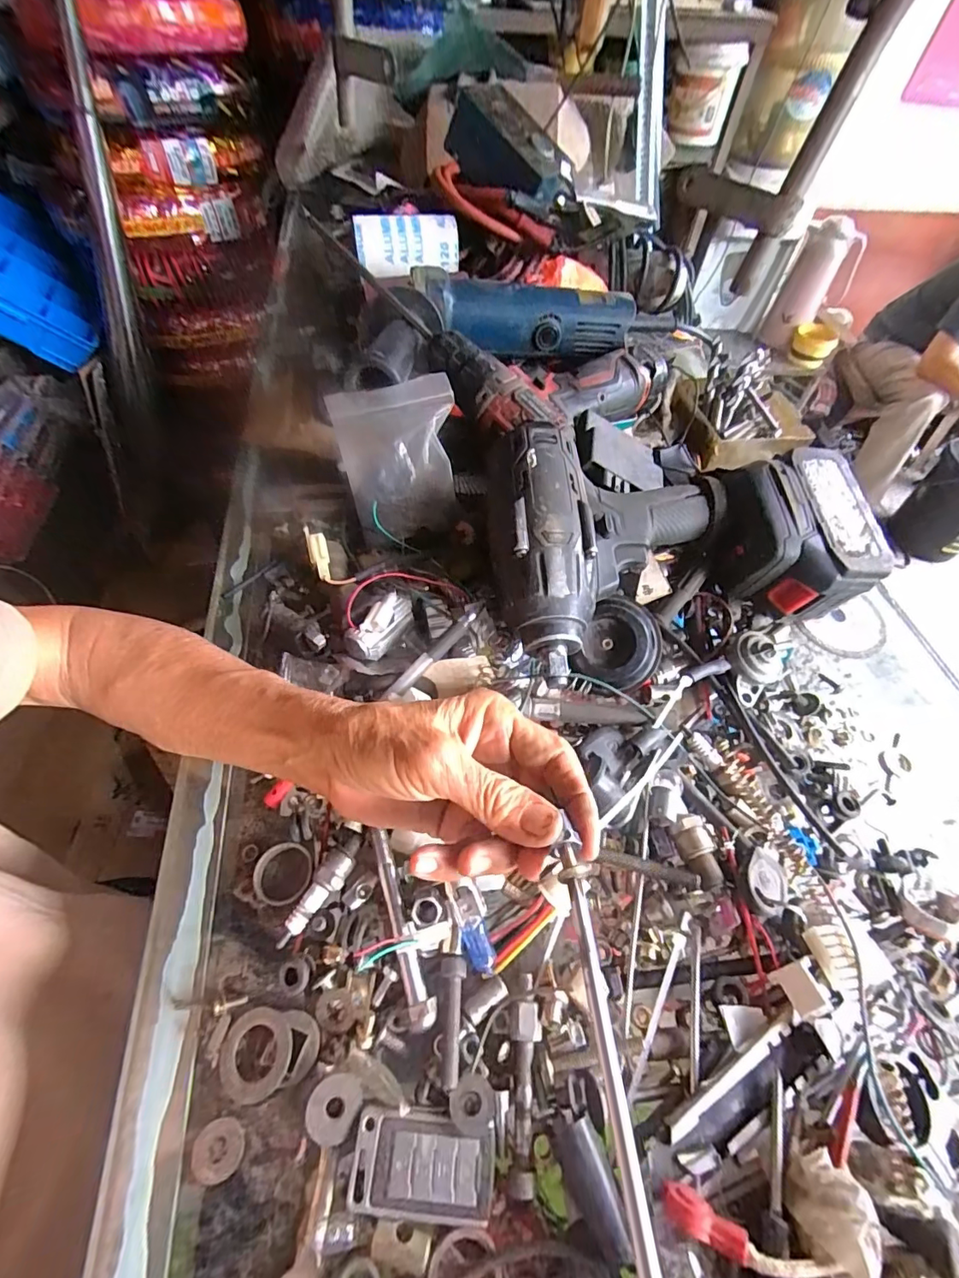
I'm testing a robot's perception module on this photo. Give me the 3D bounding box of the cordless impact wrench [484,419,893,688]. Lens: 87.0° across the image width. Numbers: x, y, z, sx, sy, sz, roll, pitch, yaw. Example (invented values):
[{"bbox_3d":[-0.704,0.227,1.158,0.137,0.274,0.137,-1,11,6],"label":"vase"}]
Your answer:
[{"bbox_3d":[0.135,-0.077,0.354,0.271,0.080,0.155,-14,57,-13],"label":"cordless impact wrench"}]

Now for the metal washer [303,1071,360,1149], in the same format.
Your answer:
[{"bbox_3d":[-0.062,0.201,0.215,0.021,0.004,0.023,7,57,-12],"label":"metal washer"}]

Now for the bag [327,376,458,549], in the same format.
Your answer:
[{"bbox_3d":[-0.067,-0.133,0.382,0.095,0.025,0.110,-3,87,18],"label":"bag"}]

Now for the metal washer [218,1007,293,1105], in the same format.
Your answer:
[{"bbox_3d":[-0.101,0.188,0.229,0.032,0.006,0.033,2,55,-2],"label":"metal washer"}]

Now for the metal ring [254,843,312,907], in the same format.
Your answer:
[{"bbox_3d":[-0.103,0.126,0.269,0.031,0.012,0.031,2,55,-2],"label":"metal ring"}]

